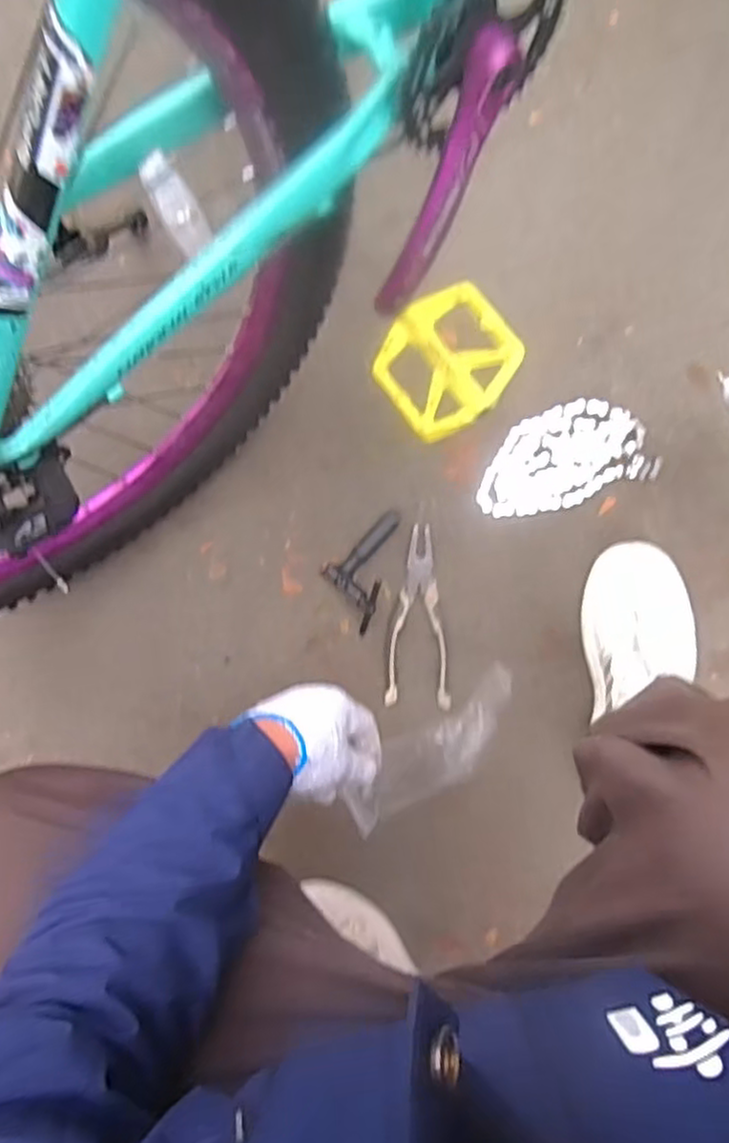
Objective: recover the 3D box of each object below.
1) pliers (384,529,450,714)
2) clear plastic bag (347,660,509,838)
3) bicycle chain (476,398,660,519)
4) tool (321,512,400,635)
[{"bbox_3d":[0.049,0.052,0.776,0.068,0.015,0.195,-6,93,3],"label":"pliers"},{"bbox_3d":[0.069,0.159,0.639,0.199,0.031,0.068,-35,91,-23],"label":"clear plastic bag"},{"bbox_3d":[0.209,-0.120,0.761,0.182,0.011,0.100,-21,92,4],"label":"bicycle chain"},{"bbox_3d":[-0.010,-0.005,0.763,0.065,0.038,0.133,14,94,2],"label":"tool"}]

